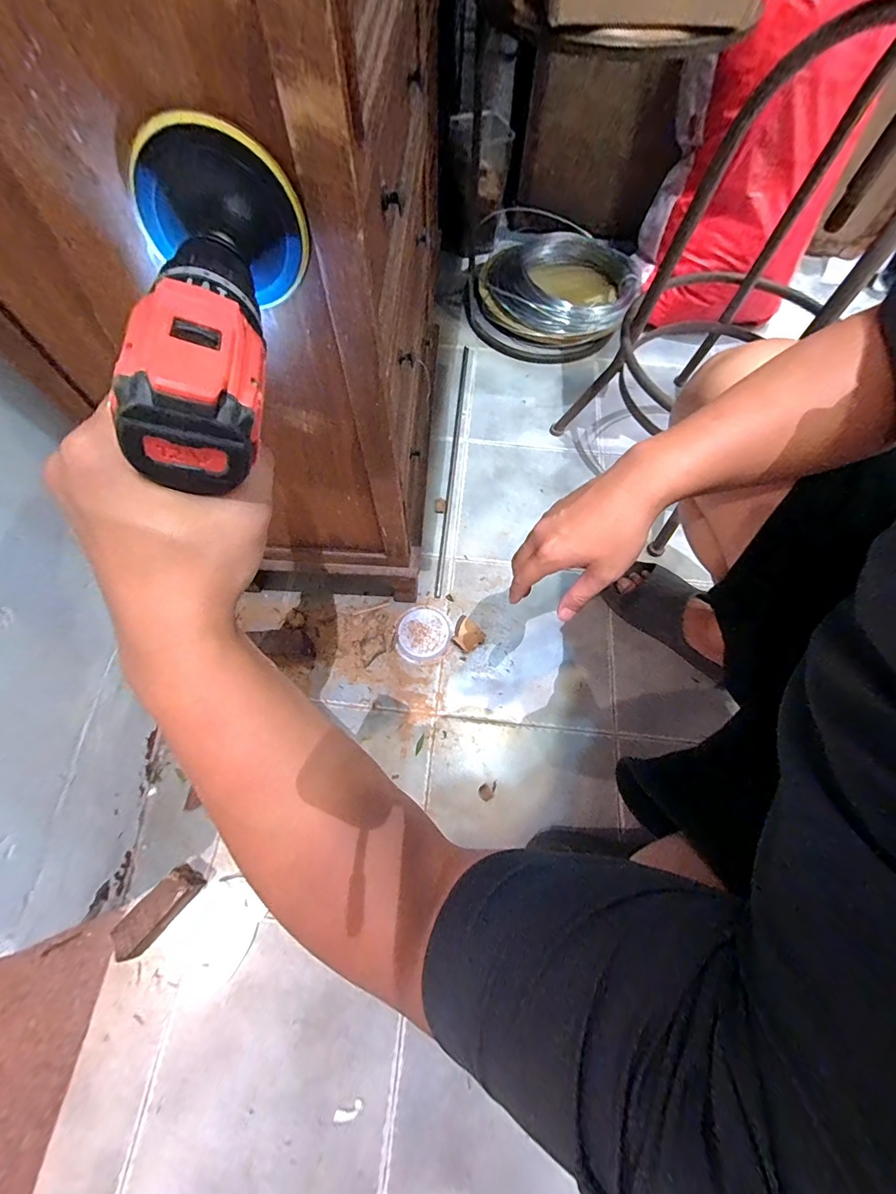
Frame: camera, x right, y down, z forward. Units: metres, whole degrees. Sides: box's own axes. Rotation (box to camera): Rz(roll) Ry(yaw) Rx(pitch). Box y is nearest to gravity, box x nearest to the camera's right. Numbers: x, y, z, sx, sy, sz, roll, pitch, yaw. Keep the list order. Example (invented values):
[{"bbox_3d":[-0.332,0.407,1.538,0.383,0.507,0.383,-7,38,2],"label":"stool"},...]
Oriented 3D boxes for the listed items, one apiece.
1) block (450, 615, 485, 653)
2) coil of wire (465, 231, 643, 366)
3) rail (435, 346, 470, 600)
[{"bbox_3d":[0.032,0.066,0.751,0.057,0.029,0.047,43,72,16],"label":"block"},{"bbox_3d":[0.271,-0.807,1.079,0.407,0.133,0.452,17,67,6],"label":"coil of wire"},{"bbox_3d":[0.013,-0.309,0.931,0.017,0.004,0.666,5,66,1],"label":"rail"}]

